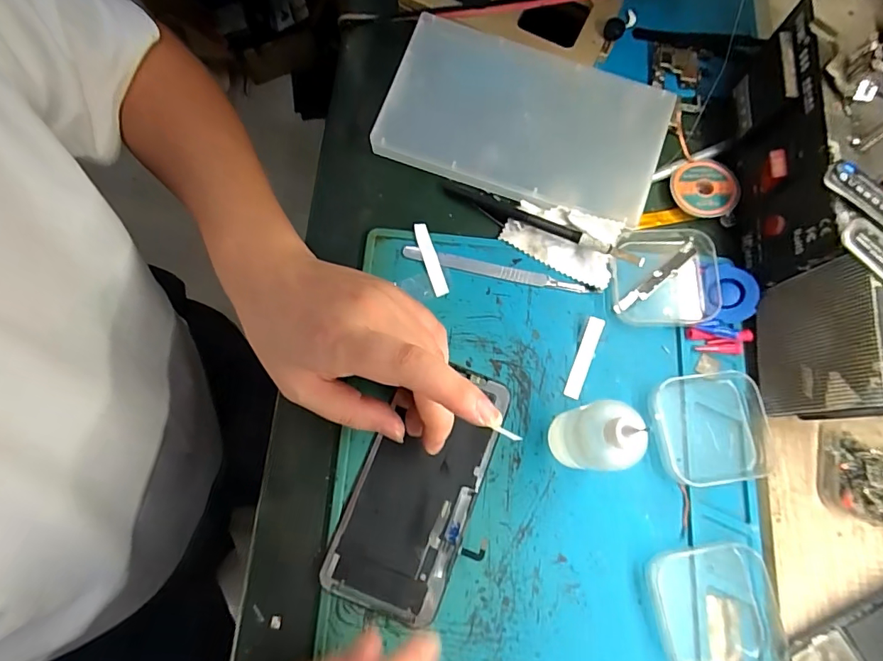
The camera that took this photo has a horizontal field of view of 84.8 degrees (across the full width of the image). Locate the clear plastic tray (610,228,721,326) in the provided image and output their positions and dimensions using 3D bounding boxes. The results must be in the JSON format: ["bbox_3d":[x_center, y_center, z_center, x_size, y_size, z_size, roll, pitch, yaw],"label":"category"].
[{"bbox_3d":[0.144,-0.035,0.312,0.067,0.017,0.061,-2,74,-2],"label":"clear plastic tray"}]

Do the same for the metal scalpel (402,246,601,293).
[{"bbox_3d":[0.038,-0.039,0.316,0.127,0.009,0.009,11,74,2],"label":"metal scalpel"}]

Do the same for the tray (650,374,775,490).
[{"bbox_3d":[0.164,0.058,0.290,0.068,0.016,0.063,-7,74,-3],"label":"tray"}]

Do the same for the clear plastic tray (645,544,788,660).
[{"bbox_3d":[0.150,0.152,0.264,0.066,0.014,0.065,-8,74,-4],"label":"clear plastic tray"}]

